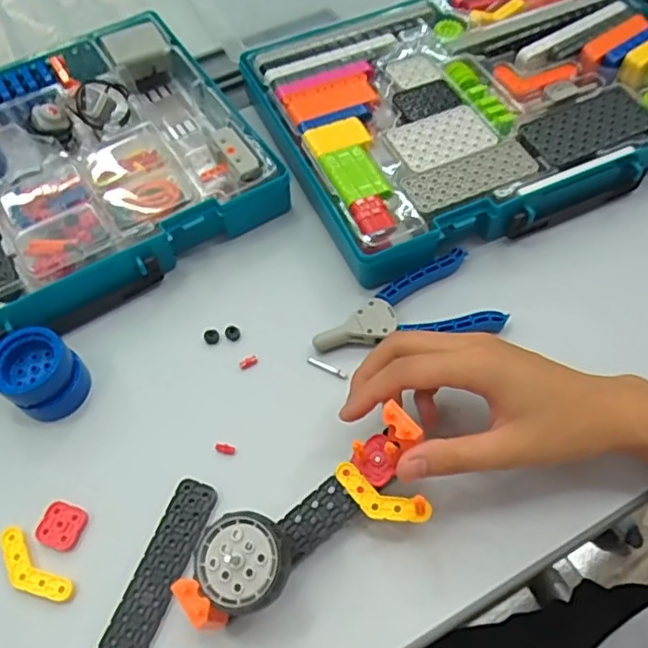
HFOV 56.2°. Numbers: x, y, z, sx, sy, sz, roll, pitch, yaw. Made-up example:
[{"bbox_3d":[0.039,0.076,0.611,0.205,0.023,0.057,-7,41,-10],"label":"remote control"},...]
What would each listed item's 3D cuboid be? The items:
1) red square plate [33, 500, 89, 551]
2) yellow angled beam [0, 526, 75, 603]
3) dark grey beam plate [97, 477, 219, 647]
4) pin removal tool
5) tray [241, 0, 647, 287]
[{"bbox_3d":[-0.160,0.121,0.367,0.025,0.006,0.026,15,60,11],"label":"red square plate"},{"bbox_3d":[-0.171,0.143,0.353,0.057,0.005,0.020,33,65,20],"label":"yellow angled beam"},{"bbox_3d":[-0.102,0.160,0.341,0.027,0.005,0.149,18,61,12],"label":"dark grey beam plate"},{"bbox_3d":[0.055,-0.009,0.431,0.128,0.017,0.069,-16,59,-8],"label":"pin removal tool"},{"bbox_3d":[0.138,-0.194,0.523,0.363,0.044,0.265,-21,60,-11],"label":"tray"}]

